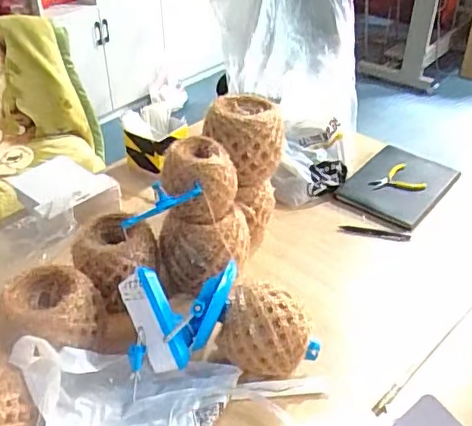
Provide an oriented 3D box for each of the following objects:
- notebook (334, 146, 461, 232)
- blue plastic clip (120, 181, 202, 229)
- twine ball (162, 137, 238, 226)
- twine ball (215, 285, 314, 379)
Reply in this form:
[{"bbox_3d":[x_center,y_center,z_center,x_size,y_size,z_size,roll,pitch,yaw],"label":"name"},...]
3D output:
[{"bbox_3d":[0.348,-0.066,1.250,0.191,0.028,0.246,27,45,31],"label":"notebook"},{"bbox_3d":[-0.120,-0.016,0.896,0.137,0.045,0.044,-25,38,6],"label":"blue plastic clip"},{"bbox_3d":[-0.061,-0.053,0.953,0.115,0.108,0.108,0,37,0],"label":"twine ball"},{"bbox_3d":[0.045,0.185,0.853,0.126,0.125,0.108,19,41,24],"label":"twine ball"}]

